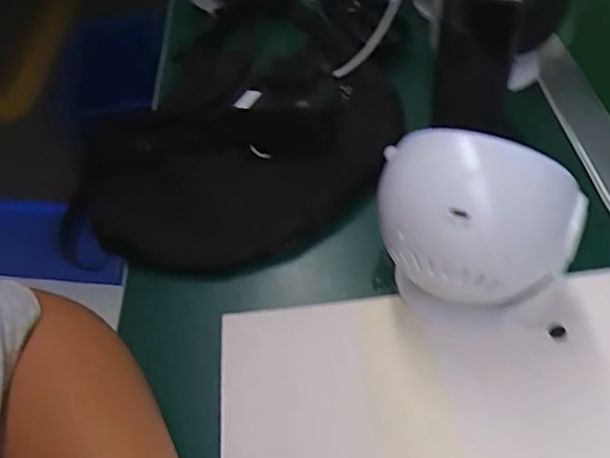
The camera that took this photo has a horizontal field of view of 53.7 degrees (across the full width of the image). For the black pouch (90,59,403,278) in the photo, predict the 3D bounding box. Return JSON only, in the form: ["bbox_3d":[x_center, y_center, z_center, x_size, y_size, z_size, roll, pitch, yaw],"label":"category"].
[{"bbox_3d":[-0.045,-0.062,0.475,0.267,0.045,0.188,-13,48,-7],"label":"black pouch"}]

